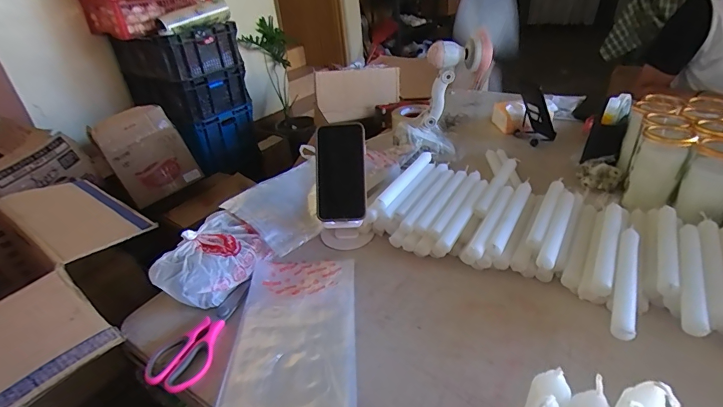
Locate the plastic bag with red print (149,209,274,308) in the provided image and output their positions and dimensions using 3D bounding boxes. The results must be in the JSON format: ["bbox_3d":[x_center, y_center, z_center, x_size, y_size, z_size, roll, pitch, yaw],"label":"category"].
[{"bbox_3d":[-0.229,0.087,0.589,0.103,0.071,0.151,18,40,33],"label":"plastic bag with red print"}]

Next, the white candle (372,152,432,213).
[{"bbox_3d":[0.080,-0.046,0.705,0.024,0.017,0.200,13,37,27],"label":"white candle"}]

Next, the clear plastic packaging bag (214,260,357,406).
[{"bbox_3d":[-0.088,0.162,0.522,0.158,0.009,0.243,-5,32,2],"label":"clear plastic packaging bag"}]

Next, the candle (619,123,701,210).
[{"bbox_3d":[0.489,-0.059,0.653,0.068,0.126,0.077,18,39,32],"label":"candle"}]

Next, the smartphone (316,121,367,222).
[{"bbox_3d":[-0.034,-0.051,0.633,0.079,0.157,0.013,-4,-8,13],"label":"smartphone"}]

